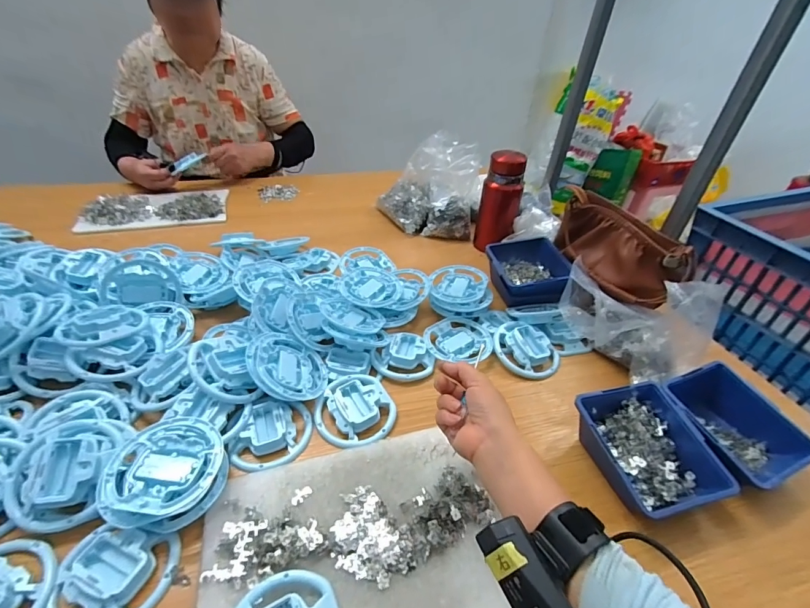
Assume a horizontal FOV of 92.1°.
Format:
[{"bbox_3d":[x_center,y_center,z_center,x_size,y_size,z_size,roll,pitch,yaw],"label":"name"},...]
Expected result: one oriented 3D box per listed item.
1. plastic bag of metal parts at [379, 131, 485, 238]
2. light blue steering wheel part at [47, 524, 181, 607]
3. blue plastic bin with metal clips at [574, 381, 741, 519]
[{"bbox_3d":[0.054,-0.274,0.911,0.240,0.175,0.155,7,38,5],"label":"plastic bag of metal parts"},{"bbox_3d":[-0.265,0.248,0.350,0.098,0.016,0.084,4,42,-2],"label":"light blue steering wheel part"},{"bbox_3d":[0.277,0.168,0.454,0.125,0.052,0.138,-7,39,-13],"label":"blue plastic bin with metal clips"}]

